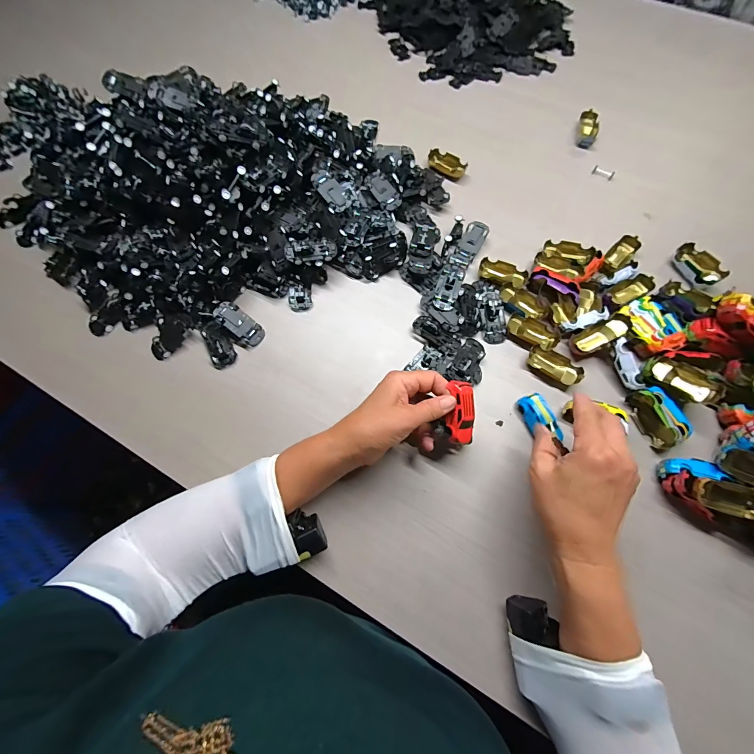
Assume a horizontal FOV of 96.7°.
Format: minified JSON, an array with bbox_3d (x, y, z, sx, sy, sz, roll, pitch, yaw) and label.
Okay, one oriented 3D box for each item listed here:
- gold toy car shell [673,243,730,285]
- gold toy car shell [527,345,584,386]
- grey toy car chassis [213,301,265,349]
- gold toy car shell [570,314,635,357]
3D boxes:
[{"bbox_3d":[0.430,-0.150,0.452,0.034,0.023,0.063,-17,71,-5],"label":"gold toy car shell"},{"bbox_3d":[0.217,-0.014,0.410,0.065,0.014,0.029,31,74,11],"label":"gold toy car shell"},{"bbox_3d":[-0.176,-0.067,0.429,0.066,0.011,0.033,44,75,-11],"label":"grey toy car chassis"},{"bbox_3d":[0.274,-0.050,0.413,0.068,0.018,0.028,-31,71,12],"label":"gold toy car shell"}]

